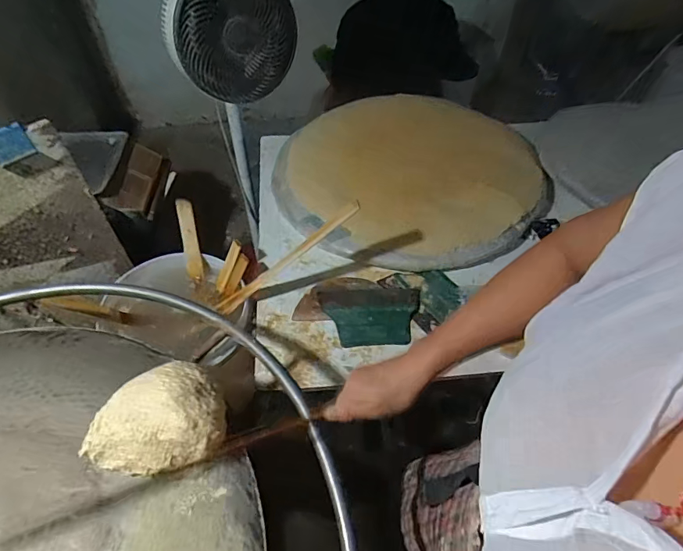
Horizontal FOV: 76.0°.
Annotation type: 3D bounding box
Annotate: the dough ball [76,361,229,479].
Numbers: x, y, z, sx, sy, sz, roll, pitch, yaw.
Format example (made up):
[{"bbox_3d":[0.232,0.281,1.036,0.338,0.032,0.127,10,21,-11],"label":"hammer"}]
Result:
[{"bbox_3d":[-0.211,0.164,0.498,0.148,0.063,0.109,-14,52,-11],"label":"dough ball"}]

